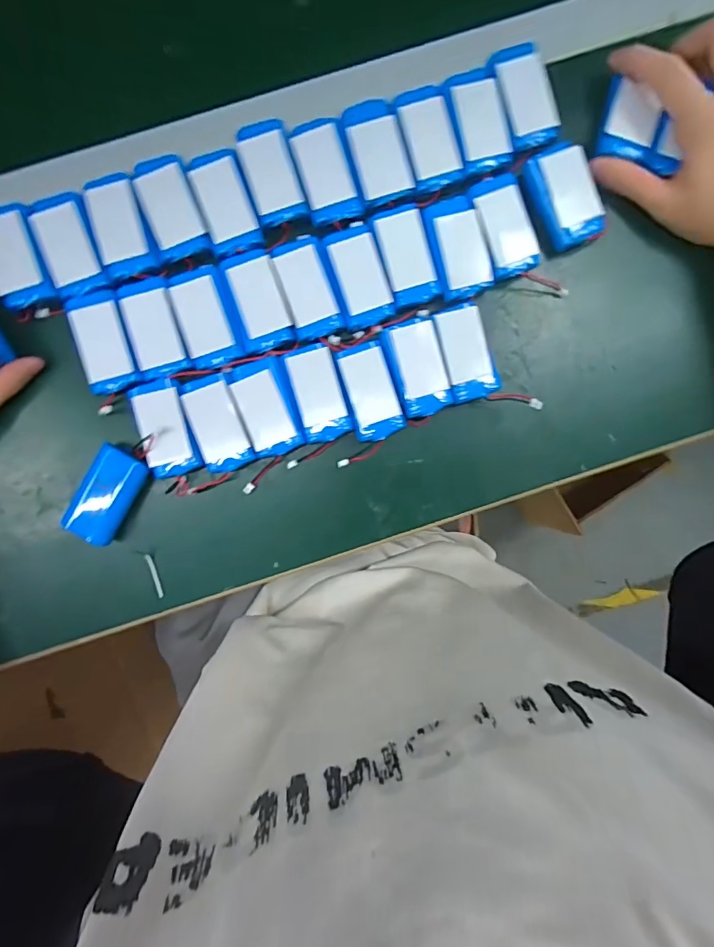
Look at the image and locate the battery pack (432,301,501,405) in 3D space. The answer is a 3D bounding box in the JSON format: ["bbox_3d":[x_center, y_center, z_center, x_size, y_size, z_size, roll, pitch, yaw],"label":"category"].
[{"bbox_3d":[0.080,-0.088,0.339,0.037,0.012,0.067,-16,98,-1],"label":"battery pack"}]

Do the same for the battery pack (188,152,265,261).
[{"bbox_3d":[-0.090,-0.187,0.324,0.036,0.008,0.068,-18,98,-1],"label":"battery pack"}]

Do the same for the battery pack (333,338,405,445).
[{"bbox_3d":[0.009,-0.059,0.338,0.035,0.013,0.068,-18,98,-1],"label":"battery pack"}]

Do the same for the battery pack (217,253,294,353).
[{"bbox_3d":[-0.069,-0.120,0.328,0.038,0.006,0.065,-16,98,-1],"label":"battery pack"}]

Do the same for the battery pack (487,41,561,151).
[{"bbox_3d":[0.119,-0.268,0.333,0.037,0.012,0.071,-19,99,-1],"label":"battery pack"}]

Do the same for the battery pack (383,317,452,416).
[{"bbox_3d":[0.045,-0.076,0.338,0.036,0.011,0.066,-17,98,-1],"label":"battery pack"}]

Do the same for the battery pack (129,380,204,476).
[{"bbox_3d":[-0.135,-0.031,0.331,0.036,0.013,0.065,-17,98,-1],"label":"battery pack"}]

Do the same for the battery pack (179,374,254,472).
[{"bbox_3d":[-0.099,-0.036,0.336,0.035,0.014,0.066,-17,98,-1],"label":"battery pack"}]

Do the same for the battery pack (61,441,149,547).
[{"bbox_3d":[-0.181,0.015,0.339,0.036,0.017,0.068,28,95,-7],"label":"battery pack"}]

